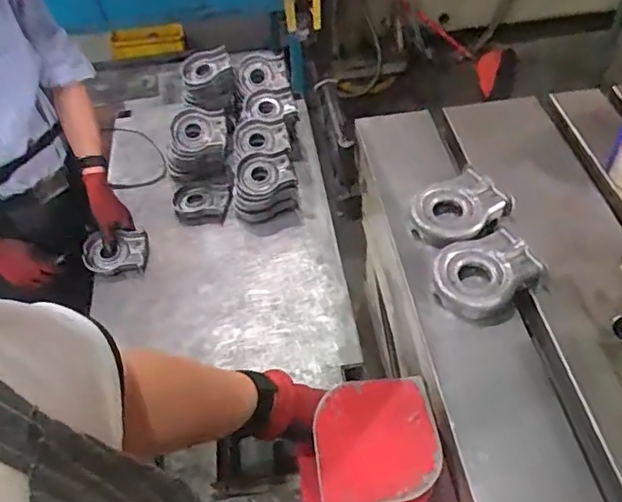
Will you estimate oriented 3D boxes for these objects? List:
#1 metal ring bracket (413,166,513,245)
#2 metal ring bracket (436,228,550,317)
[{"bbox_3d":[0.194,-0.054,0.776,0.125,0.038,0.107,-30,56,-22],"label":"metal ring bracket"},{"bbox_3d":[0.206,0.026,0.713,0.120,0.042,0.094,-33,58,-5],"label":"metal ring bracket"}]

